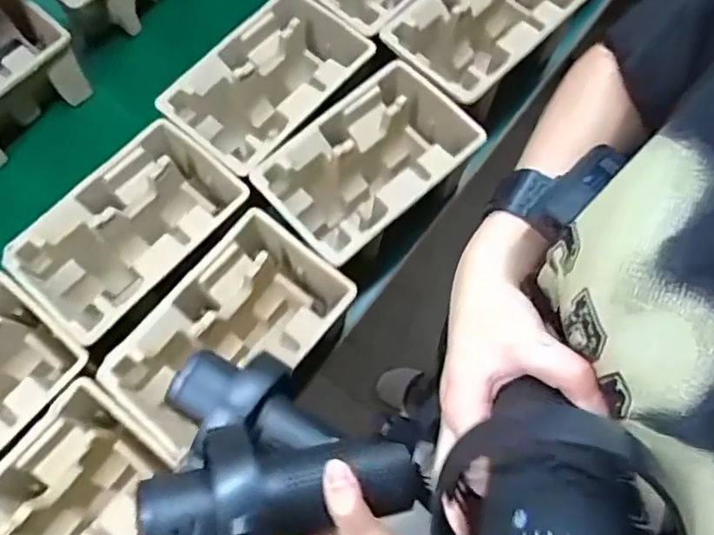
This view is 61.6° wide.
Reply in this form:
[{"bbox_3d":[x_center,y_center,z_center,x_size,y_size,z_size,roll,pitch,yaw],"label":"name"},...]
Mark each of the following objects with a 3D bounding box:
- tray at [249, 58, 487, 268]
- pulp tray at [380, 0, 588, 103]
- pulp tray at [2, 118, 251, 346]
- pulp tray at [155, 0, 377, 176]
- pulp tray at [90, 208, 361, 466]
[{"bbox_3d":[0.014,-0.106,0.678,0.223,0.109,0.140,-43,75,-13],"label":"tray"},{"bbox_3d":[0.154,-0.287,0.747,0.236,0.104,0.143,-42,75,-12],"label":"pulp tray"},{"bbox_3d":[-0.235,-0.031,0.652,0.146,0.092,0.231,37,75,13],"label":"pulp tray"},{"bbox_3d":[-0.099,-0.203,0.718,0.145,0.101,0.227,40,76,13],"label":"pulp tray"},{"bbox_3d":[-0.122,0.077,0.619,0.141,0.104,0.231,37,75,13],"label":"pulp tray"}]

